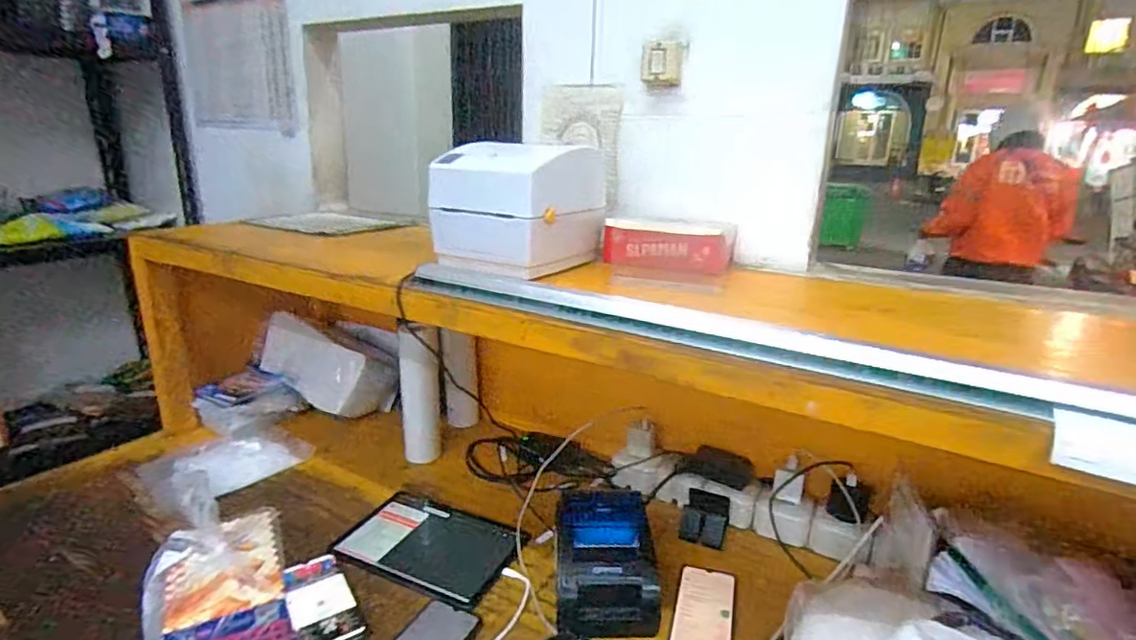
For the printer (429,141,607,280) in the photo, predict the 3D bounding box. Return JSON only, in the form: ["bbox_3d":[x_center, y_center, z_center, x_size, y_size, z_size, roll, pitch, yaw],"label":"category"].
[{"bbox_3d":[-0.065,-0.162,0.832,0.181,0.150,0.190,10,19,26],"label":"printer"}]

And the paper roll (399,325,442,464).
[{"bbox_3d":[-0.267,0.136,1.068,0.068,0.240,0.054,-3,18,-15],"label":"paper roll"}]

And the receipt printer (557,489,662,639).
[{"bbox_3d":[0.048,0.310,0.753,0.126,0.105,0.131,0,17,-4],"label":"receipt printer"}]

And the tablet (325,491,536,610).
[{"bbox_3d":[-0.201,0.325,0.865,0.250,0.008,0.169,9,19,24],"label":"tablet"}]

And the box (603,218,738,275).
[{"bbox_3d":[0.149,-0.113,0.874,0.179,0.066,0.101,10,19,25],"label":"box"}]

